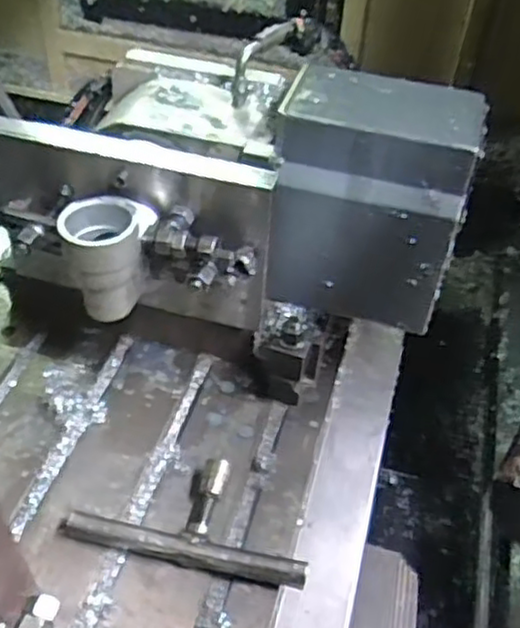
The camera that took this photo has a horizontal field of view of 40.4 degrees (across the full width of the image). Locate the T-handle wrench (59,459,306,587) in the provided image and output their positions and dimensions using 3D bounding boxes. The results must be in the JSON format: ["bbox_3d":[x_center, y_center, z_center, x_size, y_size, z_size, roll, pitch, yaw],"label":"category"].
[{"bbox_3d":[-0.069,0.204,0.732,0.249,0.033,0.112,11,44,6],"label":"T-handle wrench"}]

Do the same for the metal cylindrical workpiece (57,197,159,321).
[{"bbox_3d":[-0.146,-0.053,0.701,0.090,0.104,0.064,-9,46,-14],"label":"metal cylindrical workpiece"}]

